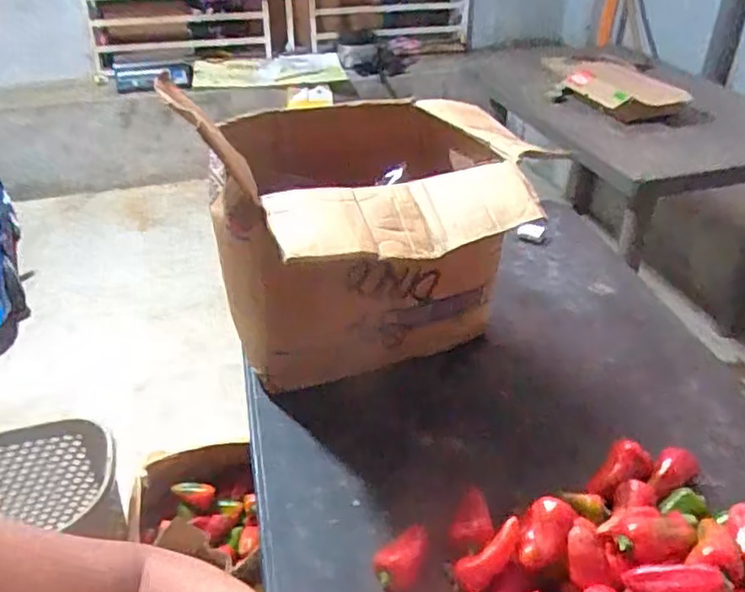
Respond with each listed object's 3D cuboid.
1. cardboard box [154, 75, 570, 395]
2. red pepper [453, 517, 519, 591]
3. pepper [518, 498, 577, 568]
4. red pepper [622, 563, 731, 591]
[{"bbox_3d":[-0.007,-0.075,1.004,0.431,0.310,0.398,-3,34,-4],"label":"cardboard box"},{"bbox_3d":[0.128,0.283,0.699,0.092,0.025,0.033,-46,44,1],"label":"red pepper"},{"bbox_3d":[0.196,0.267,0.715,0.047,0.046,0.078,9,62,27],"label":"pepper"},{"bbox_3d":[0.298,0.287,0.630,0.091,0.034,0.039,-3,31,26],"label":"red pepper"}]

